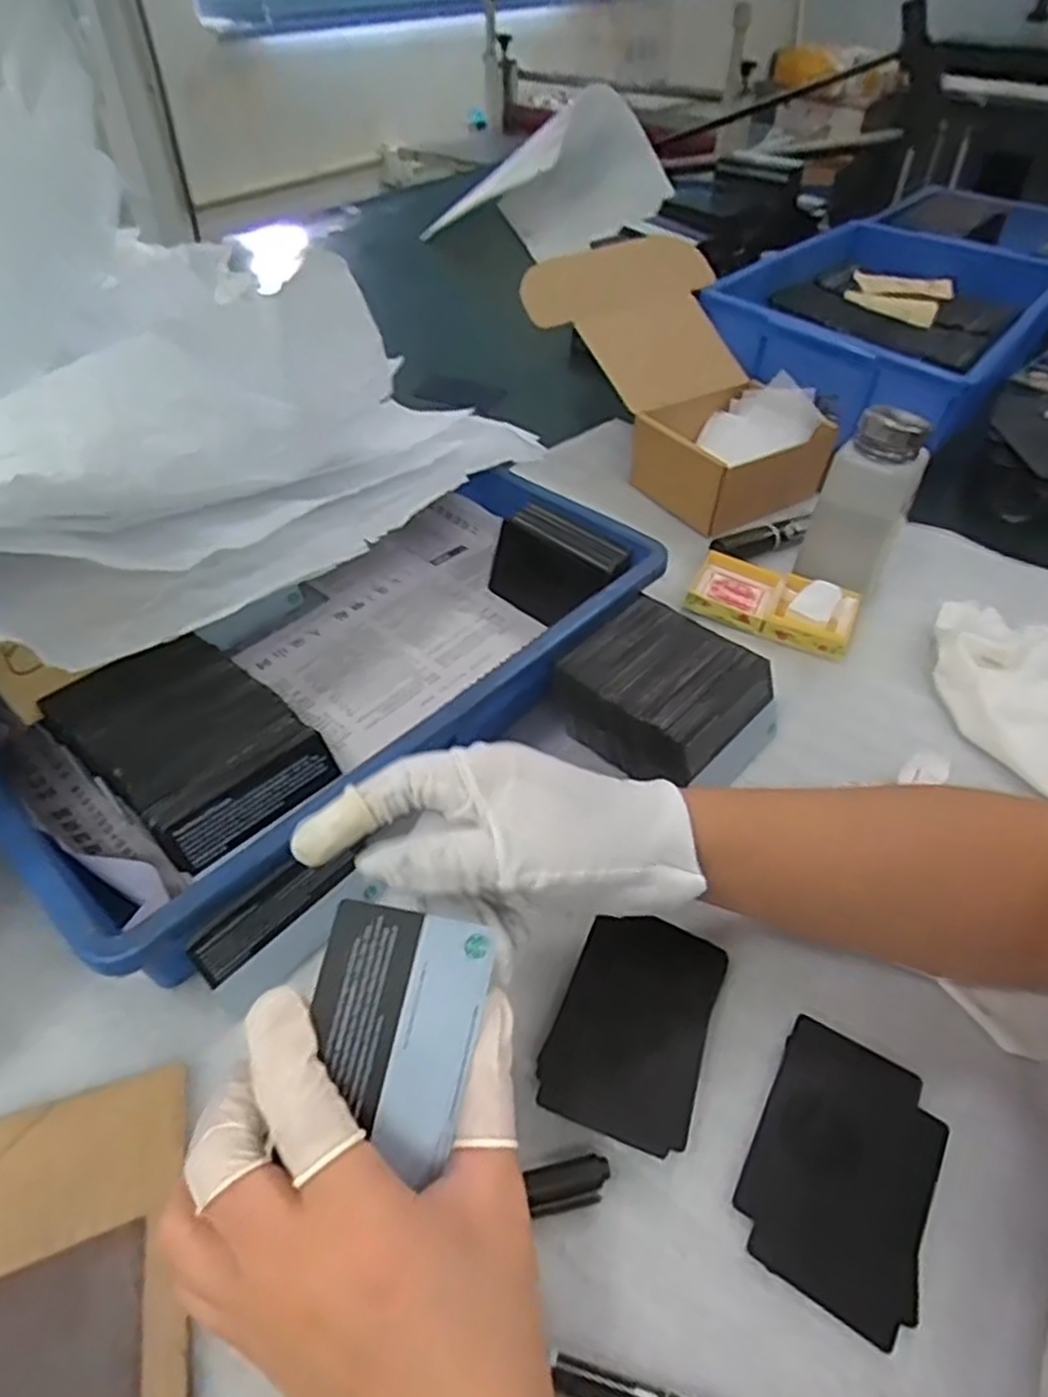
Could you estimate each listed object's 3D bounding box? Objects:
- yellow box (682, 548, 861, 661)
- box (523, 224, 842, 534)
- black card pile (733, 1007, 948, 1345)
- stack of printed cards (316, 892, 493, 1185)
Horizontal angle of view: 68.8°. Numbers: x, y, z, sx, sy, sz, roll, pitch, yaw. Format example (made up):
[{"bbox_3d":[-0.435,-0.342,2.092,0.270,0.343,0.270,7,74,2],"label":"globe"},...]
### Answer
[{"bbox_3d":[0.170,-0.070,0.524,0.108,0.020,0.060,22,50,19],"label":"yellow box"},{"bbox_3d":[0.138,-0.265,0.637,0.144,0.116,0.269,-18,50,-17],"label":"box"},{"bbox_3d":[0.126,0.183,0.301,0.065,0.004,0.096,24,51,20],"label":"black card pile"},{"bbox_3d":[-0.041,0.105,0.241,0.053,0.004,0.073,17,80,-16],"label":"stack of printed cards"}]

